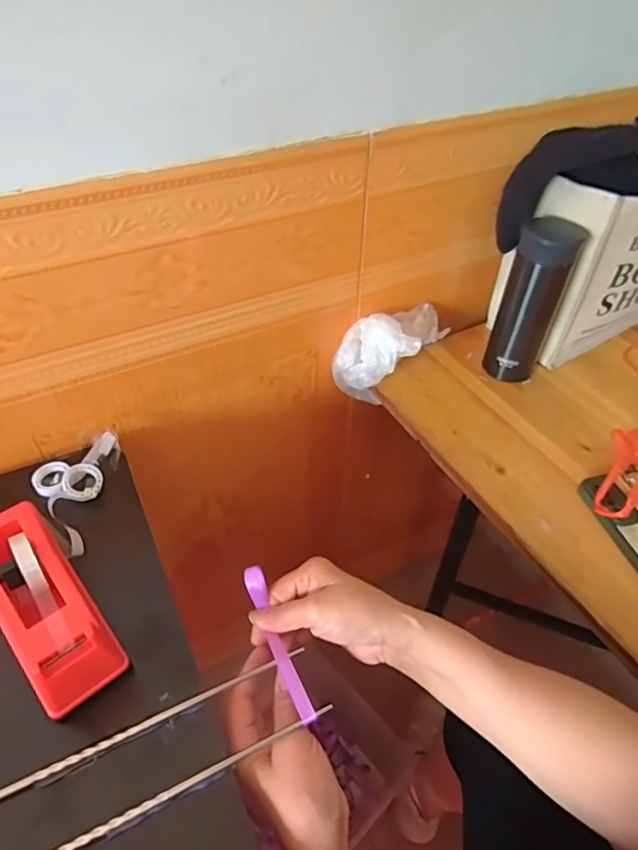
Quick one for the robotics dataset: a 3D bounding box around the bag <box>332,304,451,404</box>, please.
[{"bbox_3d":[0.092,-0.097,0.702,0.092,0.117,0.153,26,51,23],"label":"bag"}]

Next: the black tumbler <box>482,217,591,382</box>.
[{"bbox_3d":[0.249,-0.141,0.640,0.061,0.187,0.062,0,46,0],"label":"black tumbler"}]

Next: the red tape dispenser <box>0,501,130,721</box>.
[{"bbox_3d":[-0.209,0.136,0.409,0.062,0.078,0.155,-32,54,-27],"label":"red tape dispenser"}]

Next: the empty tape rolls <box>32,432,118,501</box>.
[{"bbox_3d":[-0.245,0.042,0.539,0.068,0.017,0.079,1,46,0],"label":"empty tape rolls"}]

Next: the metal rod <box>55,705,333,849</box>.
[{"bbox_3d":[-0.090,0.243,0.362,0.223,0.007,0.006,-17,47,-22],"label":"metal rod"}]

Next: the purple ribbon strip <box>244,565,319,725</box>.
[{"bbox_3d":[-0.032,0.169,0.422,0.016,0.016,0.122,-17,60,-20],"label":"purple ribbon strip"}]

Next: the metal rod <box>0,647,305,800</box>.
[{"bbox_3d":[-0.113,0.214,0.395,0.226,0.011,0.008,-17,47,-22],"label":"metal rod"}]

